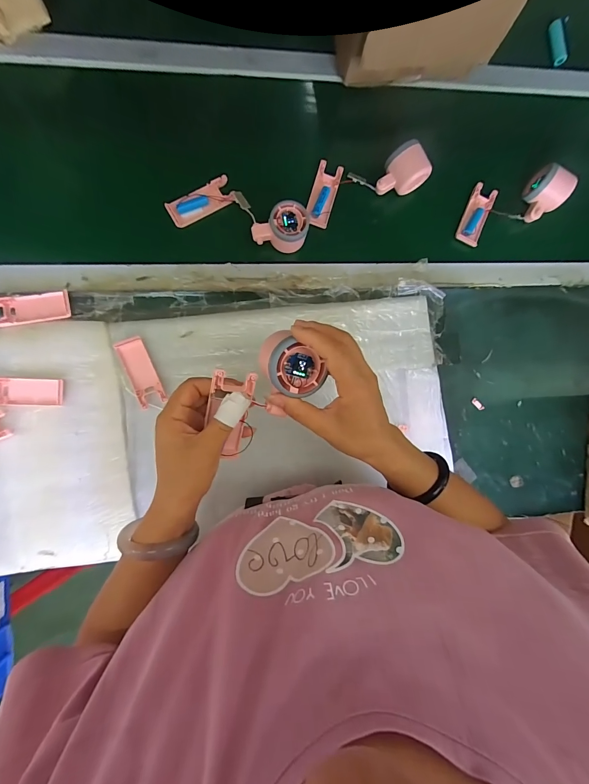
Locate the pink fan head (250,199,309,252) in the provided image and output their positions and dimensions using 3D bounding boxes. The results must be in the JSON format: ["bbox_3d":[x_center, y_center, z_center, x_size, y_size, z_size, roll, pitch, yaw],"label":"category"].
[{"bbox_3d":[-0.022,-0.253,0.499,0.080,0.043,0.056,1,90,-7],"label":"pink fan head"}]

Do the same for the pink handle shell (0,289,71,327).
[{"bbox_3d":[-0.378,-0.121,0.467,0.100,0.012,0.044,-12,91,-7],"label":"pink handle shell"}]

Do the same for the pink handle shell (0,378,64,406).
[{"bbox_3d":[-0.383,0.000,0.463,0.102,0.011,0.039,2,90,-7],"label":"pink handle shell"}]

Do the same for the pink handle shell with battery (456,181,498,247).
[{"bbox_3d":[0.310,-0.301,0.558,0.039,0.012,0.101,21,87,-7],"label":"pink handle shell with battery"}]

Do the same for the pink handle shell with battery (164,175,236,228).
[{"bbox_3d":[-0.145,-0.294,0.507,0.102,0.014,0.039,-29,94,-7],"label":"pink handle shell with battery"}]

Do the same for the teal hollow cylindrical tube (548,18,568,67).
[{"bbox_3d":[0.464,-0.615,0.576,0.016,0.017,0.070,-15,92,-7],"label":"teal hollow cylindrical tube"}]

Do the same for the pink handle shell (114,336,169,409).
[{"bbox_3d":[-0.229,-0.028,0.486,0.038,0.010,0.100,-22,93,-7],"label":"pink handle shell"}]

